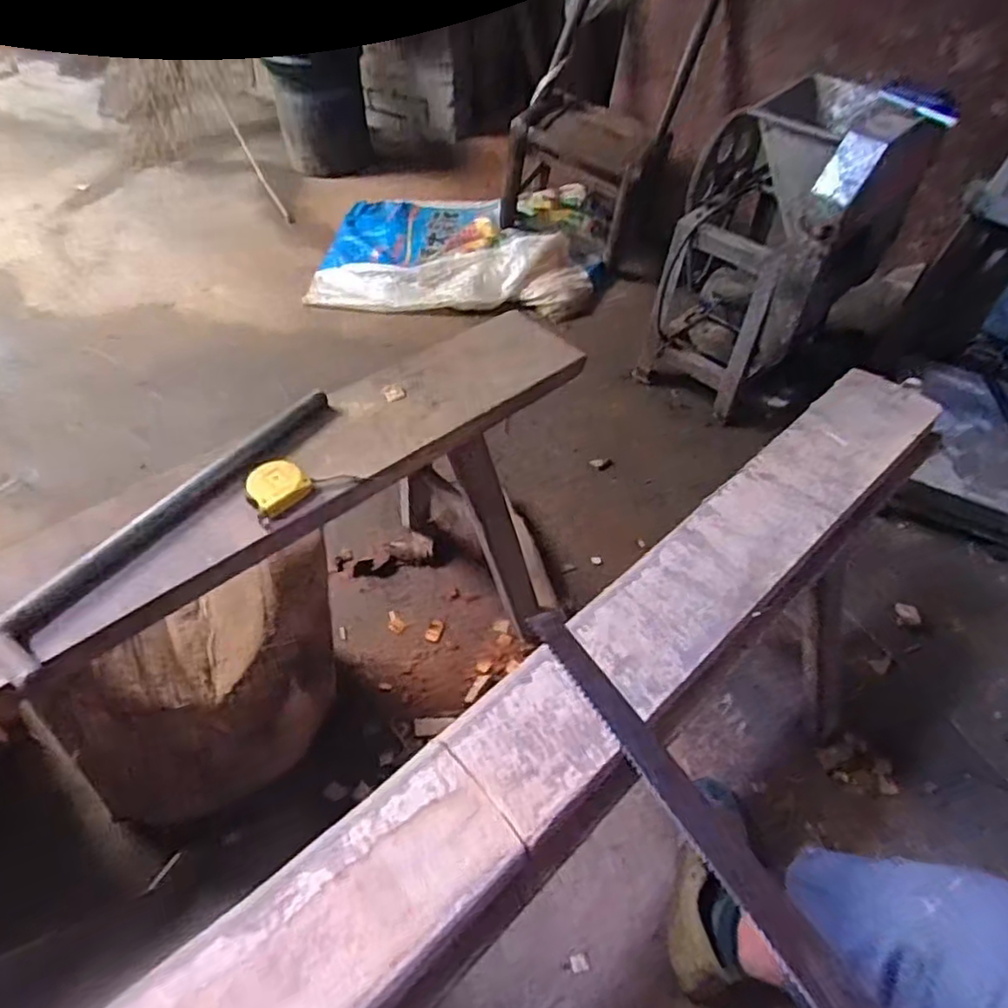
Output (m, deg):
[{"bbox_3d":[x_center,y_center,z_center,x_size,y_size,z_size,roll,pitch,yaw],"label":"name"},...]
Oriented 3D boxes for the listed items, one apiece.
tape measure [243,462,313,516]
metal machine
[{"bbox_3d":[-0.242,-0.017,0.709,0.058,0.024,0.060,34,58,25],"label":"tape measure"},{"bbox_3d":[0.572,-0.545,1.391,0.366,0.575,0.428,29,54,22],"label":"metal machine"}]

